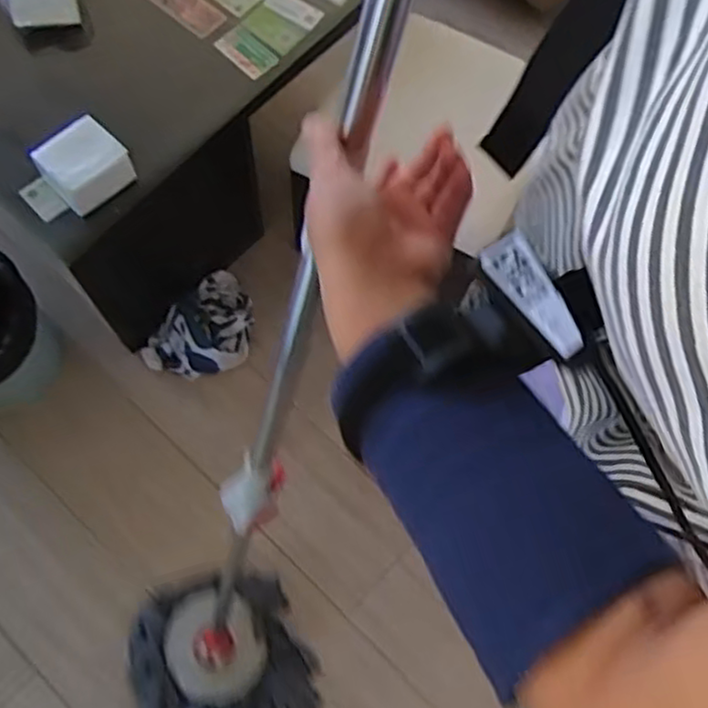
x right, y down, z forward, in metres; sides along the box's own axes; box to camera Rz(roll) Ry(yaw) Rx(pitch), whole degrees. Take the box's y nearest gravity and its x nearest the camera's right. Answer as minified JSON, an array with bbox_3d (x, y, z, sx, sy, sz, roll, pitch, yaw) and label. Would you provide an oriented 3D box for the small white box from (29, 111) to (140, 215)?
[{"bbox_3d":[-0.363,-0.256,0.970,0.118,0.054,0.092,-40,77,-15],"label":"small white box"}]

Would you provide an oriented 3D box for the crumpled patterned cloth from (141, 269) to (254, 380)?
[{"bbox_3d":[-0.276,-0.038,1.328,0.156,0.083,0.226,43,74,12],"label":"crumpled patterned cloth"}]

